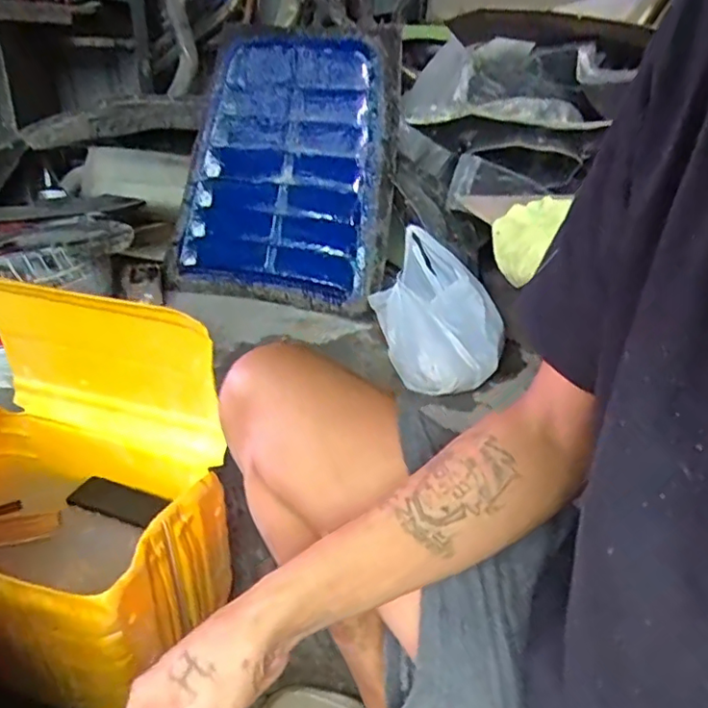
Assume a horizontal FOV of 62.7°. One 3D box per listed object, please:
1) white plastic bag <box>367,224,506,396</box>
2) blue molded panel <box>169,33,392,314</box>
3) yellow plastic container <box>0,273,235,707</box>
[{"bbox_3d":[0.201,-0.099,1.367,0.240,0.280,0.290,-7,30,-15],"label":"white plastic bag"},{"bbox_3d":[-0.209,-0.515,1.626,0.636,0.732,0.107,10,11,22],"label":"blue molded panel"},{"bbox_3d":[-0.367,0.137,0.687,0.382,0.353,0.269,12,31,18],"label":"yellow plastic container"}]

